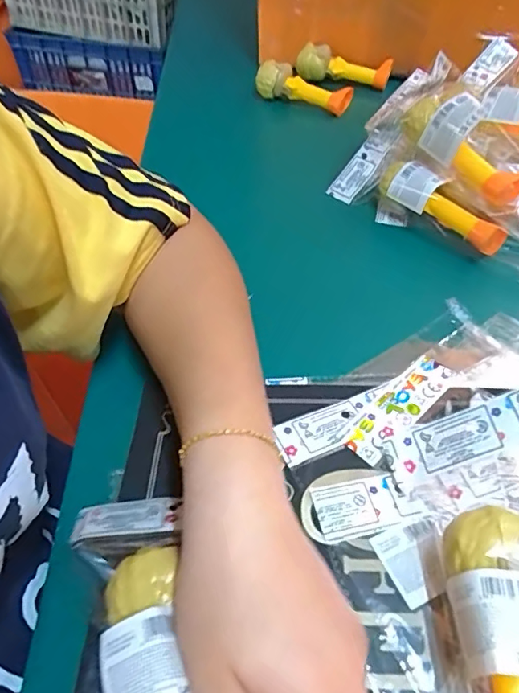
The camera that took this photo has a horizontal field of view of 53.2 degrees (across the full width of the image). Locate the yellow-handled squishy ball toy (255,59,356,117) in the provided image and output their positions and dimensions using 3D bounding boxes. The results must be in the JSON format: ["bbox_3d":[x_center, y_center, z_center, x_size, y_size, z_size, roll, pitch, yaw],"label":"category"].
[{"bbox_3d":[0.053,-0.321,0.648,0.129,0.041,0.035,32,56,26],"label":"yellow-handled squishy ball toy"}]

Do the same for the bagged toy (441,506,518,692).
[{"bbox_3d":[0.110,0.133,0.225,0.046,0.045,0.115,2,48,3],"label":"bagged toy"}]

